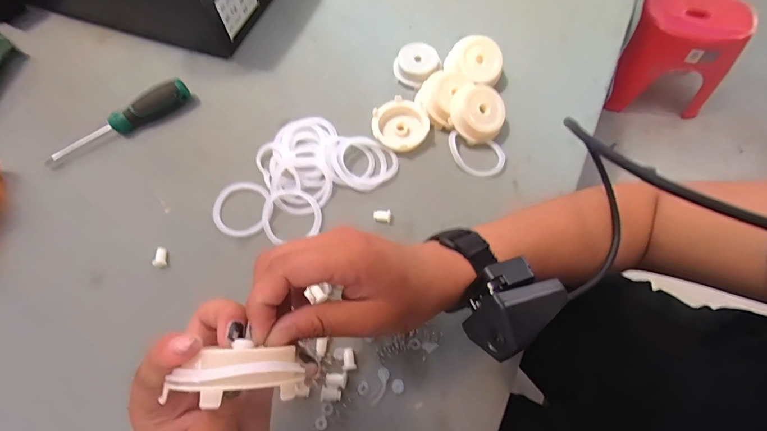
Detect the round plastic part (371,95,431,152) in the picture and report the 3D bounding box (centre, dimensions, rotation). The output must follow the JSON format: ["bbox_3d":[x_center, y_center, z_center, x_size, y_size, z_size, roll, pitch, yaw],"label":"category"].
[{"bbox_3d":[0.018,-0.095,0.393,0.058,0.018,0.061,0,66,1],"label":"round plastic part"}]

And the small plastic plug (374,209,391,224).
[{"bbox_3d":[-0.001,0.001,0.354,0.016,0.010,0.012,-3,66,0],"label":"small plastic plug"}]

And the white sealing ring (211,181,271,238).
[{"bbox_3d":[-0.141,-0.008,0.361,0.055,0.005,0.058,0,66,1],"label":"white sealing ring"}]

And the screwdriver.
[{"bbox_3d":[-0.284,-0.102,0.396,0.154,0.025,0.019,-32,69,-12],"label":"screwdriver"}]

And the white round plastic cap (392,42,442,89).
[{"bbox_3d":[0.039,-0.170,0.421,0.044,0.033,0.045,0,66,1],"label":"white round plastic cap"}]

